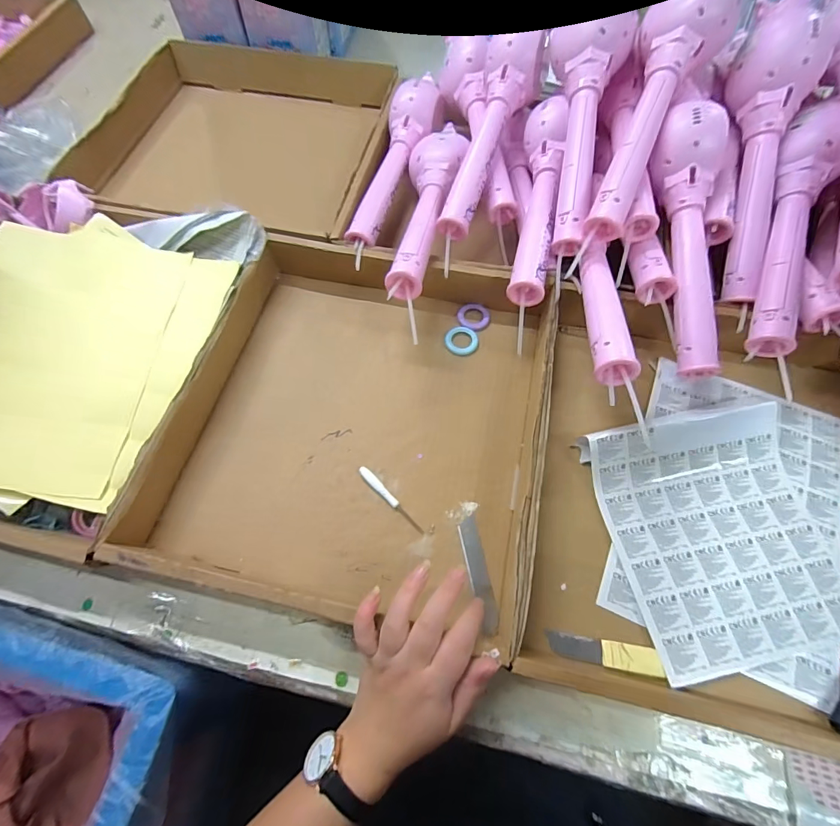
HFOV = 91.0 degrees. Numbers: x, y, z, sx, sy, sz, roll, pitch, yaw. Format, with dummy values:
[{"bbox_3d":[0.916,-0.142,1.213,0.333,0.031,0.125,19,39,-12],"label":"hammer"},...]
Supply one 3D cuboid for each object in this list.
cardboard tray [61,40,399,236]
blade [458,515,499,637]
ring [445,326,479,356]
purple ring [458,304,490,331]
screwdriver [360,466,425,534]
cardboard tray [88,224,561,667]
[{"bbox_3d":[-0.260,-0.401,0.620,0.417,0.083,0.417,8,66,6],"label":"cardboard tray"},{"bbox_3d":[0.053,0.144,0.372,0.019,0.004,0.099,-12,65,-3],"label":"blade"},{"bbox_3d":[0.049,-0.085,0.476,0.038,0.008,0.036,-1,66,2],"label":"ring"},{"bbox_3d":[0.064,-0.115,0.492,0.037,0.005,0.035,-1,66,2],"label":"purple ring"},{"bbox_3d":[-0.028,0.084,0.401,0.086,0.008,0.010,41,73,18],"label":"screwdriver"},{"bbox_3d":[-0.057,-0.002,0.418,0.346,0.063,0.363,11,66,7],"label":"cardboard tray"}]

